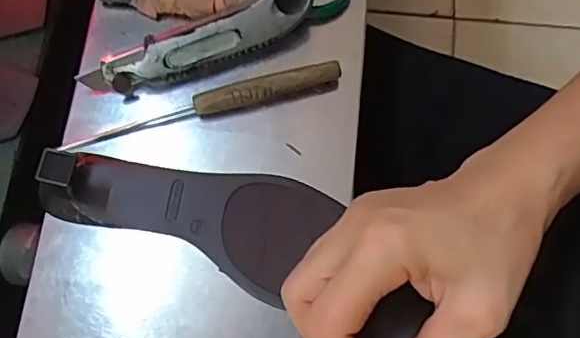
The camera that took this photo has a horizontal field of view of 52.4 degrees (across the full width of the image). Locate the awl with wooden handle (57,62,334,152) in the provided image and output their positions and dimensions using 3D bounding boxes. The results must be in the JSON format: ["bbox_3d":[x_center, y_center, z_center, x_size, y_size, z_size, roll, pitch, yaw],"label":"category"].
[{"bbox_3d":[-0.058,-0.043,0.392,0.188,0.016,0.014,-15,74,-4],"label":"awl with wooden handle"}]

